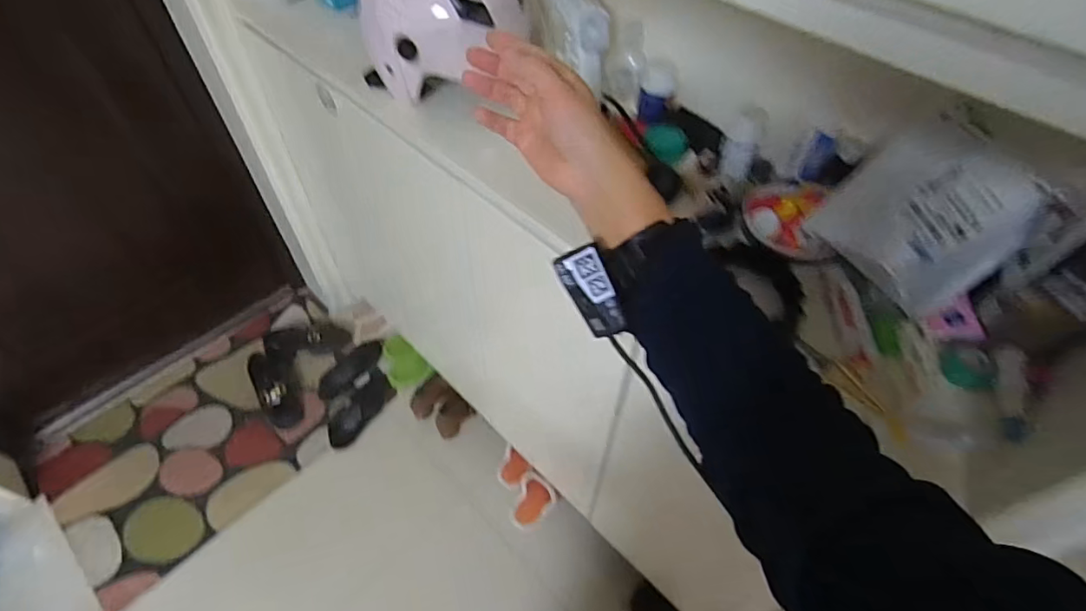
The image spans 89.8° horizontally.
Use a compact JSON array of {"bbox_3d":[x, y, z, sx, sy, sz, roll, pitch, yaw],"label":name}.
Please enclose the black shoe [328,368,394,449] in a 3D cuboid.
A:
[{"bbox_3d":[-0.527,0.292,1.571,0.098,0.082,0.246,22,55,15],"label":"black shoe"}]

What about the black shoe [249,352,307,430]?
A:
[{"bbox_3d":[-0.779,0.237,1.594,0.111,0.086,0.262,-29,59,-21],"label":"black shoe"}]

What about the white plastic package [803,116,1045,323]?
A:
[{"bbox_3d":[0.412,-0.097,0.588,0.167,0.168,0.035,43,29,13],"label":"white plastic package"}]

